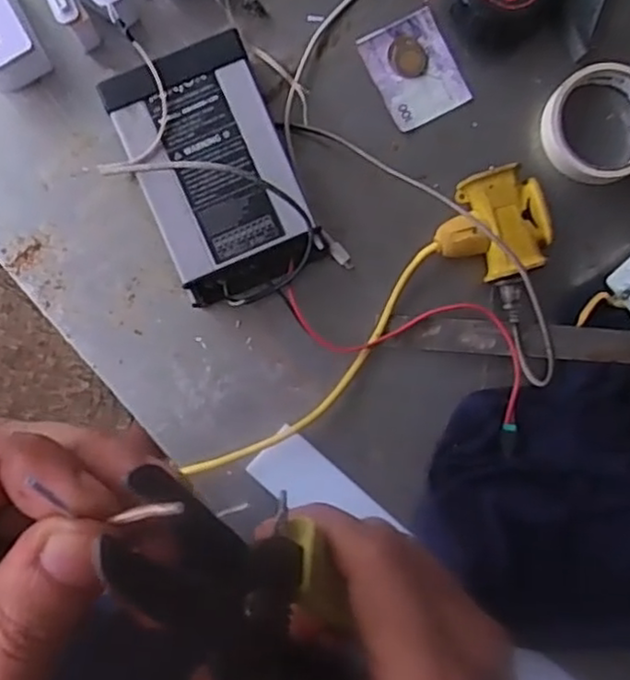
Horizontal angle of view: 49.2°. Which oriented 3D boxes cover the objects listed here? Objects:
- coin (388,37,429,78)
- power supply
[{"bbox_3d":[0.076,-0.231,0.561,0.033,0.004,0.029,30,90,-2],"label":"coin"},{"bbox_3d":[-0.075,-0.127,0.530,0.113,0.049,0.189,-24,92,-1],"label":"power supply"}]

